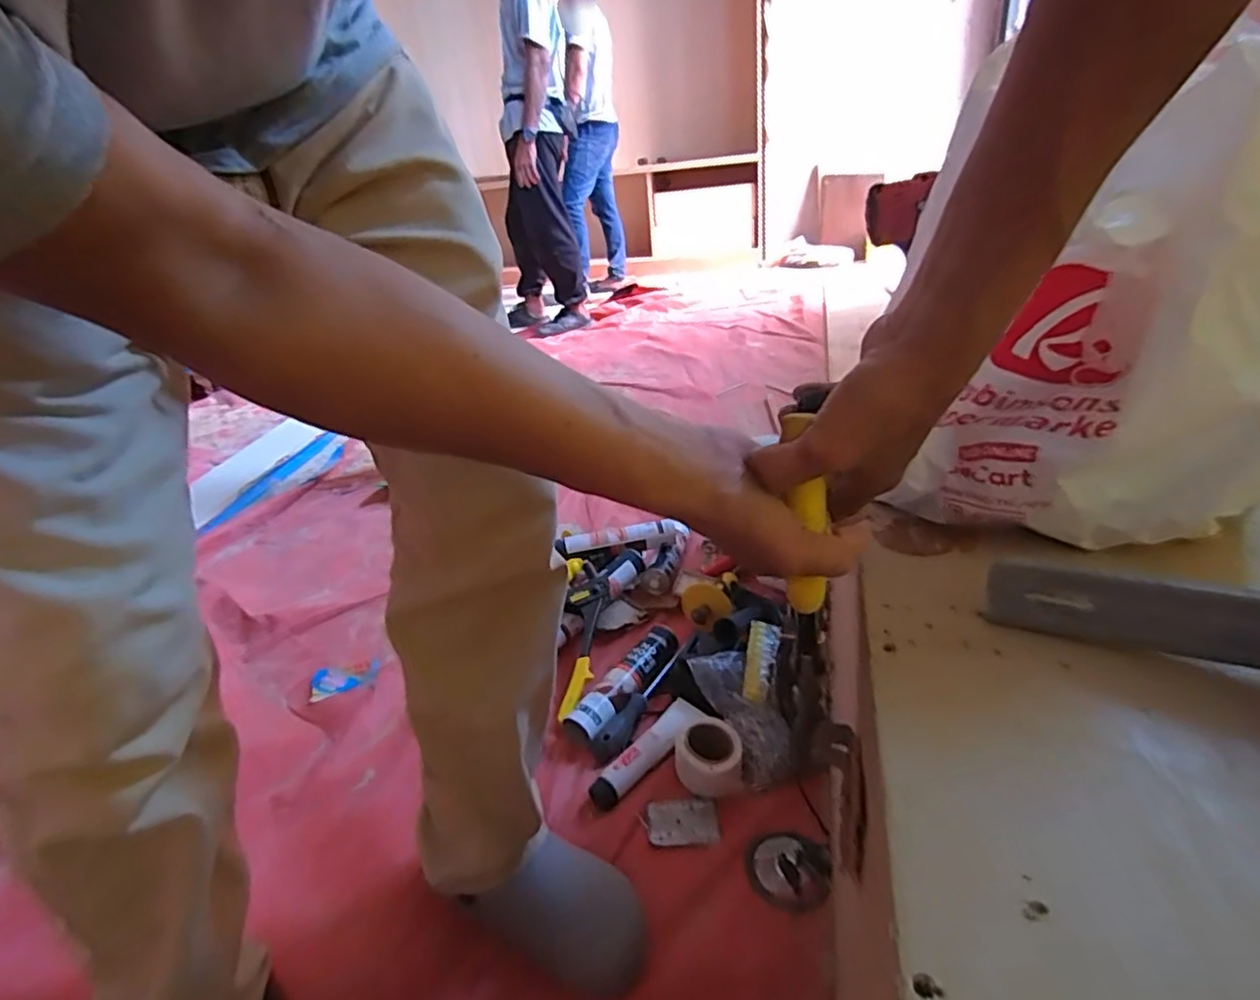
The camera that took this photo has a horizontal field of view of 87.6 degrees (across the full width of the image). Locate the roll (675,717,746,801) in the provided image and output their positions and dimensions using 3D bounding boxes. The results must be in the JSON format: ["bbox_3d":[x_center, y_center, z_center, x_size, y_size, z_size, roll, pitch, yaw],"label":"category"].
[{"bbox_3d":[0.094,0.309,0.790,0.079,0.050,0.082,-5,26,2],"label":"roll"}]

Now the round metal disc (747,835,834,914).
[{"bbox_3d":[0.163,0.384,0.677,0.082,0.018,0.072,8,29,26],"label":"round metal disc"}]

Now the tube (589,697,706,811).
[{"bbox_3d":[0.023,0.314,0.811,0.056,0.034,0.174,16,33,37],"label":"tube"}]

